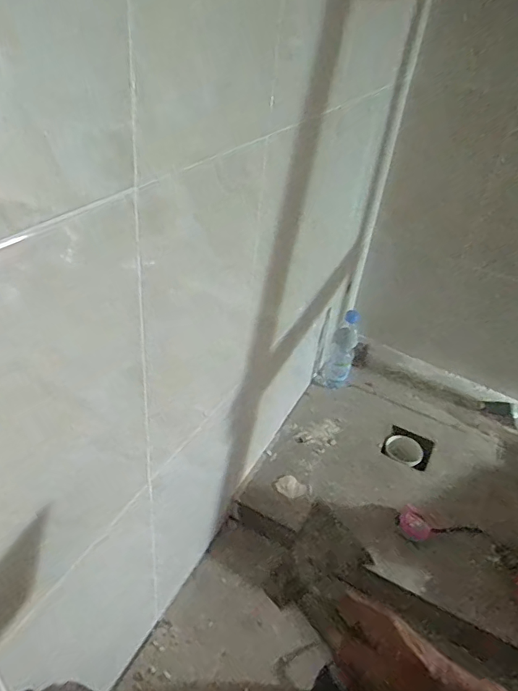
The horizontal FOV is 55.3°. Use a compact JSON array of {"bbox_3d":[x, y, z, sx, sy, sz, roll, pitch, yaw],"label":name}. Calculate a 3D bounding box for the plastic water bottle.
[{"bbox_3d":[0.213,0.014,1.293,0.070,0.192,0.064,33,43,31],"label":"plastic water bottle"}]

